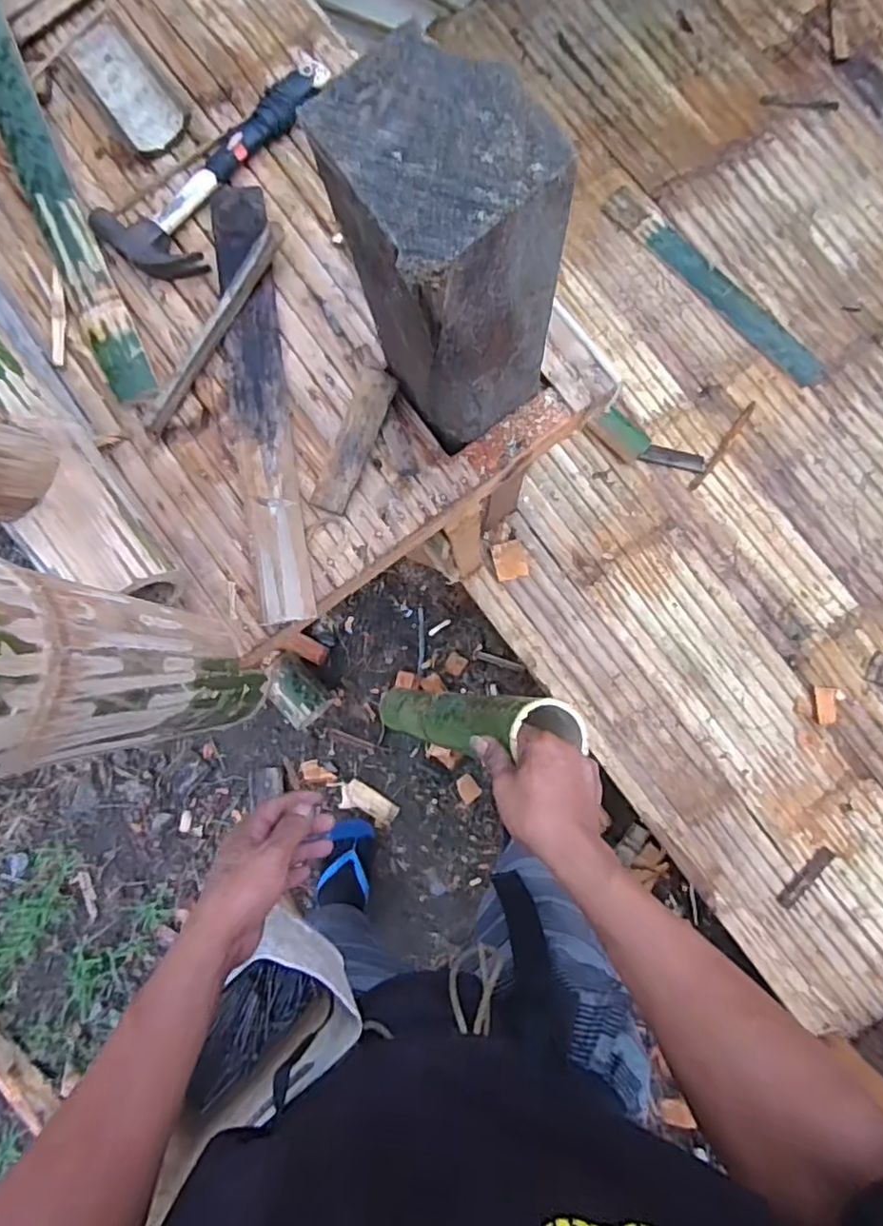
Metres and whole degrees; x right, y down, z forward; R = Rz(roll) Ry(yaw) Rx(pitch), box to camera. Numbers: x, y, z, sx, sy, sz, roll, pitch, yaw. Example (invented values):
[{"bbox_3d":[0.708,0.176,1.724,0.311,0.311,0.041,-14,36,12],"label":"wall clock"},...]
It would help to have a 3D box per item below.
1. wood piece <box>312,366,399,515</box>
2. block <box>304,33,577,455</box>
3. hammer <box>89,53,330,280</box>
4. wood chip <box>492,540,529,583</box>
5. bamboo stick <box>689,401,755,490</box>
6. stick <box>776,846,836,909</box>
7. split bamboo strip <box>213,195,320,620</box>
[{"bbox_3d":[-0.076,-0.152,0.572,0.033,0.010,0.129,21,91,3],"label":"wood piece"},{"bbox_3d":[0.004,-0.213,0.451,0.106,0.291,0.103,-38,84,-1],"label":"block"},{"bbox_3d":[-0.207,-0.423,0.606,0.099,0.025,0.252,37,87,6],"label":"hammer"},{"bbox_3d":[0.109,-0.083,1.012,0.054,0.004,0.060,-15,84,2],"label":"wood chip"},{"bbox_3d":[0.446,-0.264,1.023,0.016,0.004,0.169,36,85,1],"label":"bamboo stick"},{"bbox_3d":[0.542,0.393,0.963,0.026,0.004,0.109,44,88,6],"label":"stick"},{"bbox_3d":[-0.164,-0.192,0.588,0.051,0.021,0.400,-8,84,2],"label":"split bamboo strip"}]

